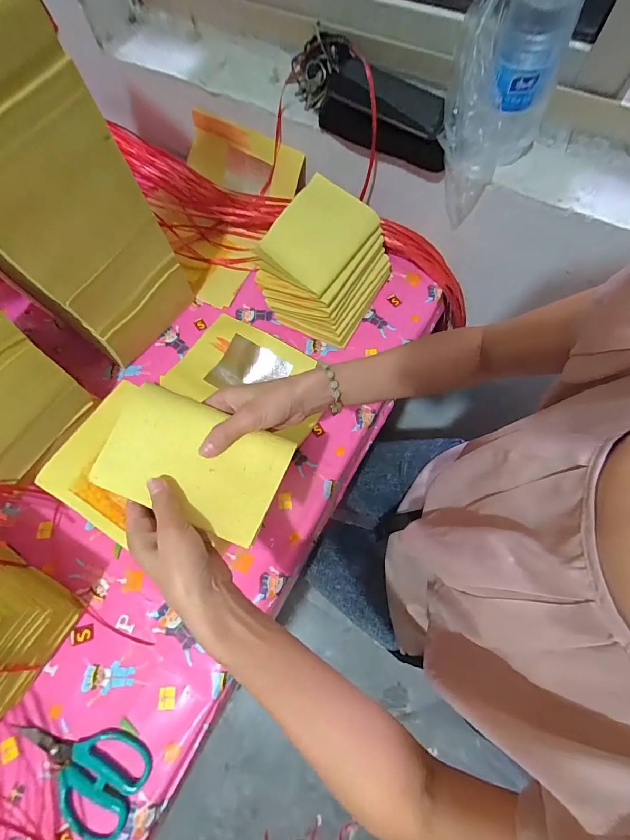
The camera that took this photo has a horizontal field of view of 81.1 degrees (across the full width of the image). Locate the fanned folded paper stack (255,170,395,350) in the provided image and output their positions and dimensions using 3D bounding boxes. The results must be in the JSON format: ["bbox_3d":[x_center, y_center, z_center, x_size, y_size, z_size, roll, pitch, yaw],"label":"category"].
[{"bbox_3d":[0.022,-0.237,0.543,0.146,0.135,0.180,28,71,12],"label":"fanned folded paper stack"}]

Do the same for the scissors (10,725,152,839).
[{"bbox_3d":[-0.253,0.363,0.389,0.150,0.011,0.086,22,70,10],"label":"scissors"}]

